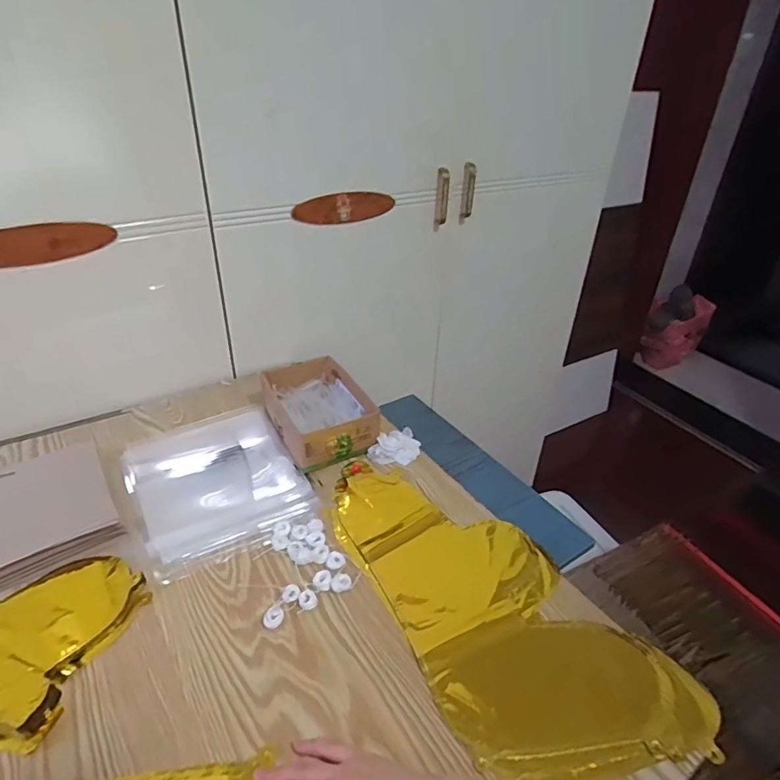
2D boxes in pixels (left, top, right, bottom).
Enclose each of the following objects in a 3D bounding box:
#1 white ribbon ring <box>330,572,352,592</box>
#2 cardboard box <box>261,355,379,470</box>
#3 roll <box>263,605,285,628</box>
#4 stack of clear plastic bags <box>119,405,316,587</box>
[{"bbox_3d":[-0.054,0.212,0.571,0.023,0.008,0.018,-22,41,-33],"label":"white ribbon ring"},{"bbox_3d":[-0.111,0.027,0.789,0.132,0.063,0.194,-16,38,-26],"label":"cardboard box"},{"bbox_3d":[-0.119,0.233,0.531,0.021,0.010,0.019,-9,36,-18],"label":"roll"},{"bbox_3d":[-0.237,0.121,0.713,0.210,0.024,0.280,-18,39,-28],"label":"stack of clear plastic bags"}]

